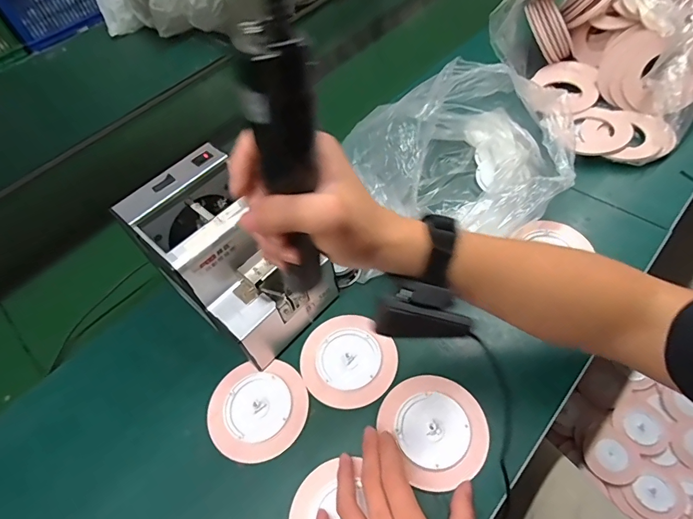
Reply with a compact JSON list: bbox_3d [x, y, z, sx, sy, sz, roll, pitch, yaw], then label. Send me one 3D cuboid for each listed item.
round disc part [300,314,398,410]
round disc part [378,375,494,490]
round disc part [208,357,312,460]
[{"bbox_3d":[0.001,0.107,0.446,0.094,0.012,0.099,-4,54,6],"label":"round disc part"},{"bbox_3d":[0.085,0.158,0.397,0.088,0.008,0.098,-28,60,-13],"label":"round disc part"},{"bbox_3d":[-0.091,0.155,0.431,0.102,0.011,0.094,-4,54,6],"label":"round disc part"}]

